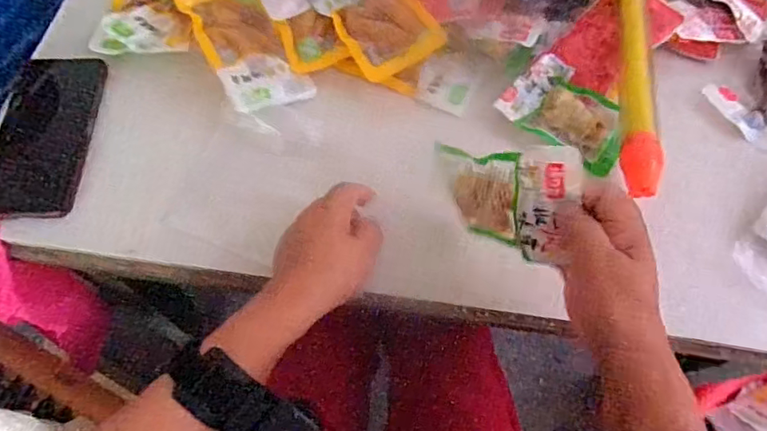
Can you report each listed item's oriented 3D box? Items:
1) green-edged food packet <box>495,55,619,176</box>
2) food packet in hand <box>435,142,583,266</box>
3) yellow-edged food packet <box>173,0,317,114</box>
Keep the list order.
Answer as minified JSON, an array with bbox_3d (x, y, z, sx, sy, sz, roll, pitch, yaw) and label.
[{"bbox_3d":[0.170,-0.093,0.489,0.117,0.015,0.079,41,70,16],"label":"green-edged food packet"},{"bbox_3d":[0.084,-0.009,0.361,0.005,0.076,0.106,-22,21,-39],"label":"food packet in hand"},{"bbox_3d":[-0.128,-0.159,0.488,0.070,0.012,0.141,-31,84,-15],"label":"yellow-edged food packet"}]

